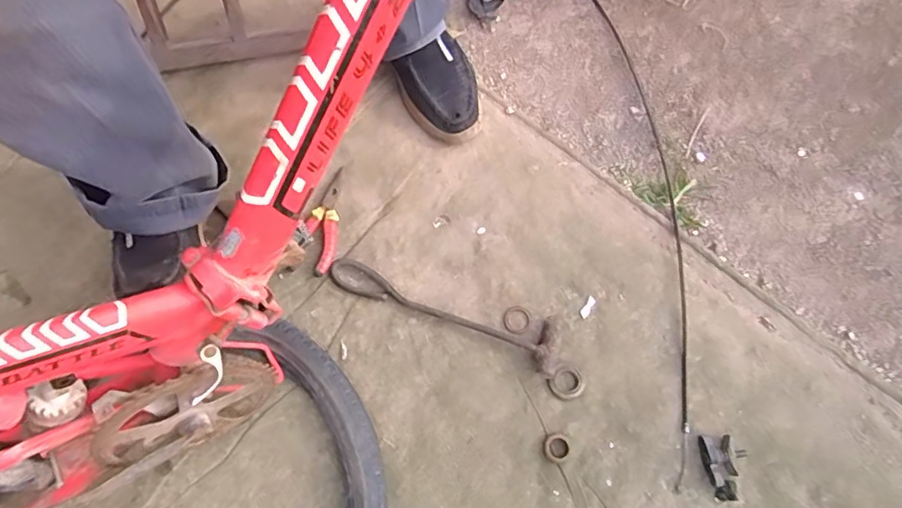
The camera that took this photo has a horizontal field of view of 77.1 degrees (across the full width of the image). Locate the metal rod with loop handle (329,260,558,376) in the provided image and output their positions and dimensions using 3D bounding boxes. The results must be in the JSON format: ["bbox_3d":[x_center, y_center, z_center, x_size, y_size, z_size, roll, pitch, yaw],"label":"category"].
[{"bbox_3d":[-0.012,0.067,0.686,0.295,0.032,0.059,20,72,5],"label":"metal rod with loop handle"}]

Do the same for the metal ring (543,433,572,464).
[{"bbox_3d":[0.122,0.222,0.649,0.031,0.005,0.032,1,72,-2],"label":"metal ring"}]

